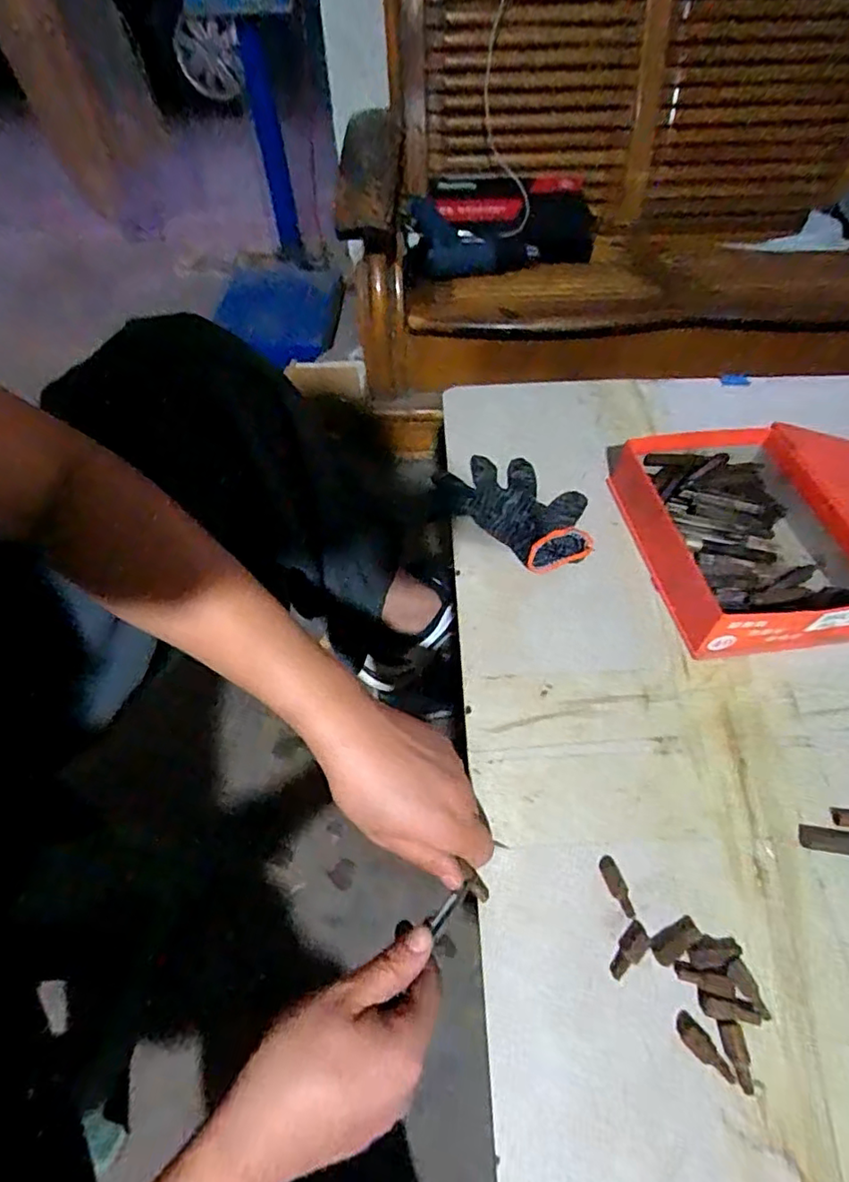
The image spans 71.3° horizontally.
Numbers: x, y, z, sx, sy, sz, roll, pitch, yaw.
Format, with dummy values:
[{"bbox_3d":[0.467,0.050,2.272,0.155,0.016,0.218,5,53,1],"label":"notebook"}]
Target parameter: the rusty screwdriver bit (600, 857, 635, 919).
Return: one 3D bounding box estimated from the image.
[{"bbox_3d":[0.119,0.181,0.364,0.011,0.004,0.035,-15,53,-8],"label":"rusty screwdriver bit"}]

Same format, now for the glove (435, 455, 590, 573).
[{"bbox_3d":[0.090,-0.085,0.551,0.099,0.034,0.157,-39,60,-23],"label":"glove"}]

